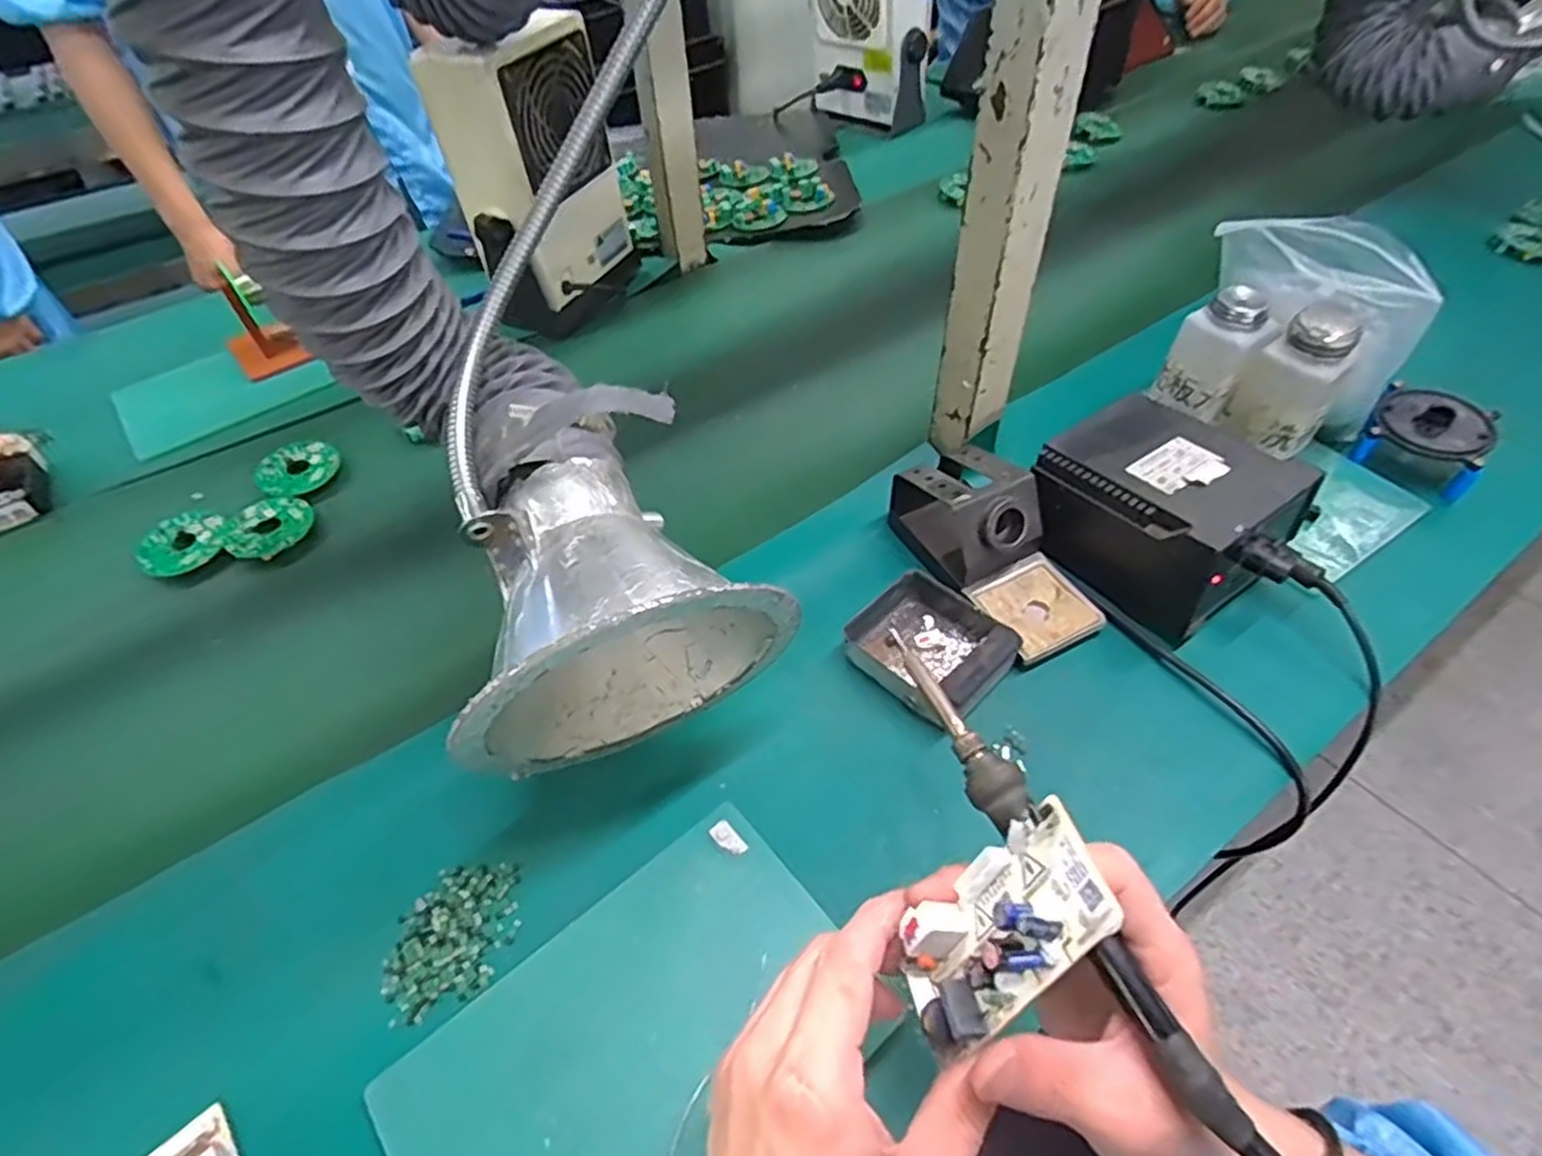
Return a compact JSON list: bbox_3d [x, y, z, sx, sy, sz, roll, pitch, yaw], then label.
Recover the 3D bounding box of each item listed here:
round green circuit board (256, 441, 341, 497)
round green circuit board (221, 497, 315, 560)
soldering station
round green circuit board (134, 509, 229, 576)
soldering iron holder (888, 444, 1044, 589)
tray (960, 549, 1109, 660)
[{"bbox_3d":[-0.410,-0.095,0.651,0.068,0.009,0.064,31,57,27],"label":"round green circuit board"},{"bbox_3d":[-0.407,-0.044,0.608,0.063,0.011,0.060,1,50,-1],"label":"round green circuit board"},{"bbox_3d":[0.269,-0.047,0.524,0.114,0.095,0.150,-33,55,-23],"label":"soldering station"},{"bbox_3d":[-0.467,-0.031,0.597,0.063,0.007,0.060,-11,60,-11],"label":"round green circuit board"},{"bbox_3d":[0.141,-0.046,0.545,0.075,0.073,0.101,-28,53,-20],"label":"soldering iron holder"},{"bbox_3d":[0.183,0.019,0.518,0.068,0.012,0.070,-23,51,-16],"label":"tray"}]

